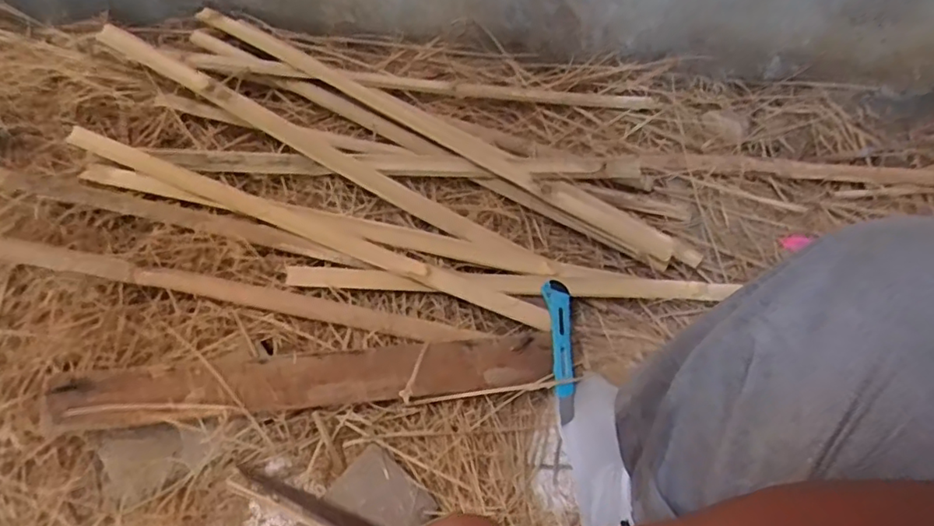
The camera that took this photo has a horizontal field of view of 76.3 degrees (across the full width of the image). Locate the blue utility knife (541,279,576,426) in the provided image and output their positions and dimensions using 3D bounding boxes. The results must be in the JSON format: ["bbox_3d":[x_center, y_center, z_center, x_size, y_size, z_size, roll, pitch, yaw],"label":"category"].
[{"bbox_3d":[0.117,0.106,0.735,0.031,0.010,0.171,-2,75,-3],"label":"blue utility knife"}]

